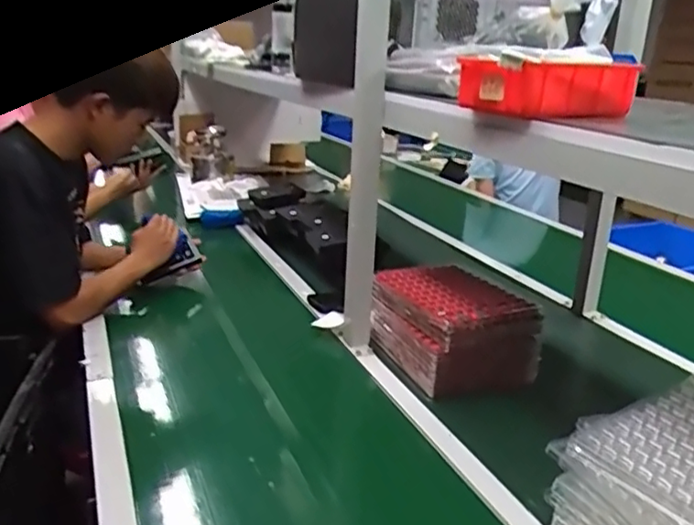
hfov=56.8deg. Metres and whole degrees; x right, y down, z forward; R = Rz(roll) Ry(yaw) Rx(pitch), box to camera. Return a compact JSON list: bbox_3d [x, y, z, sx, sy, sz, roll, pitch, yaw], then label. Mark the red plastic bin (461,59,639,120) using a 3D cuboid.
[{"bbox_3d":[0.253,-0.217,0.802,0.192,0.062,0.122,-6,21,-24],"label":"red plastic bin"}]

